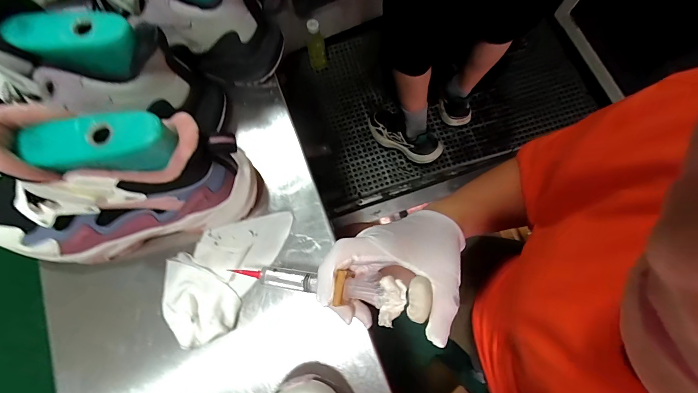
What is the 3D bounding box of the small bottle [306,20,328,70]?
[{"bbox_3d":[-0.120,-0.538,1.189,0.066,0.202,0.054,-9,74,-1],"label":"small bottle"}]

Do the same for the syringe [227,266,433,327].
[{"bbox_3d":[-0.019,0.072,0.265,0.159,0.018,0.033,5,74,18],"label":"syringe"}]

